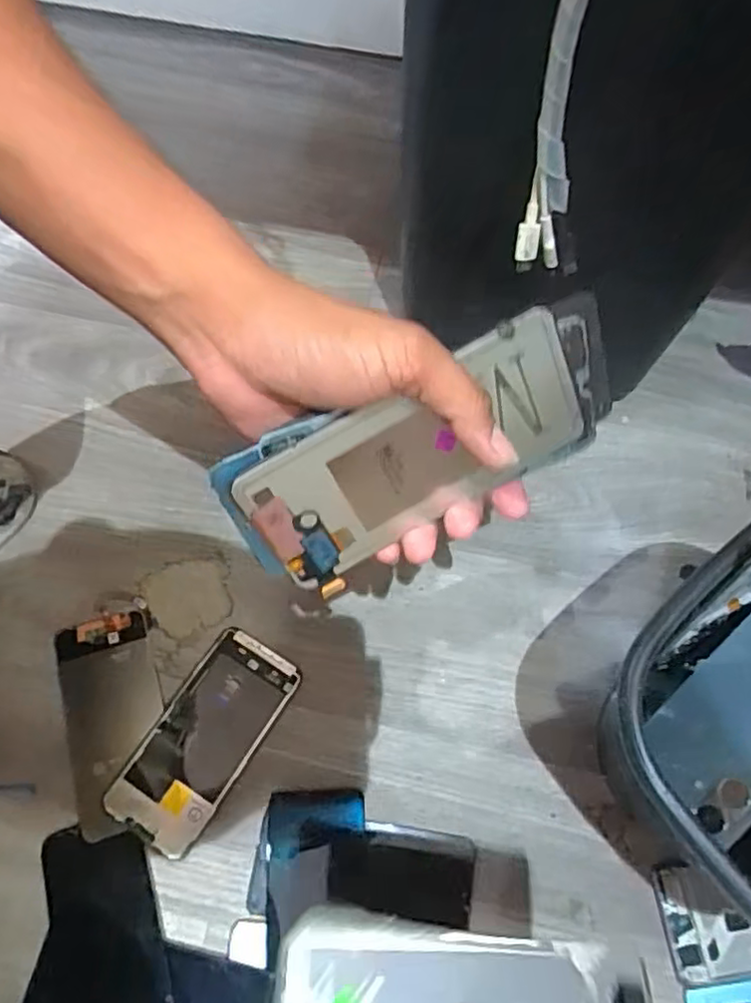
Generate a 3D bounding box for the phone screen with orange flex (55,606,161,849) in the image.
[{"bbox_3d":[-0.198,0.162,0.496,0.070,0.005,0.154,-17,66,-7],"label":"phone screen with orange flex"}]

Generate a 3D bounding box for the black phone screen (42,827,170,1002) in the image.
[{"bbox_3d":[-0.182,0.291,0.440,0.069,0.007,0.137,-16,69,-7],"label":"black phone screen"}]

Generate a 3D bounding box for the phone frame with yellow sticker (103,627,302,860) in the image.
[{"bbox_3d":[-0.126,0.176,0.493,0.072,0.009,0.154,31,71,11],"label":"phone frame with yellow sticker"}]

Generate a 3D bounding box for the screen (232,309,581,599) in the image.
[{"bbox_3d":[0.019,-0.018,0.298,0.155,0.072,0.004,-30,34,0],"label":"screen"}]

